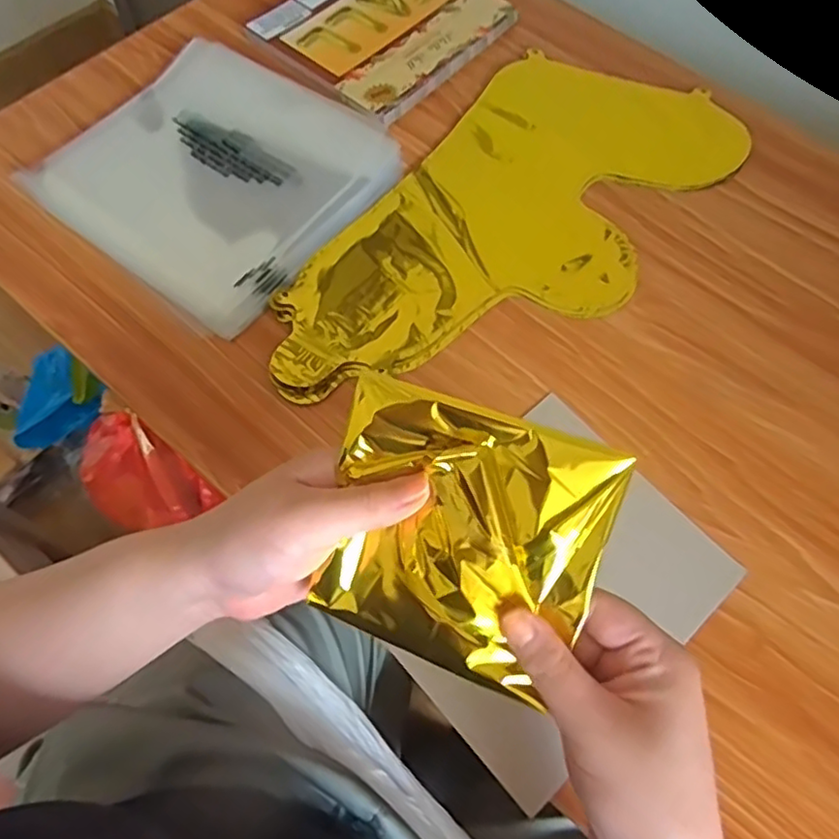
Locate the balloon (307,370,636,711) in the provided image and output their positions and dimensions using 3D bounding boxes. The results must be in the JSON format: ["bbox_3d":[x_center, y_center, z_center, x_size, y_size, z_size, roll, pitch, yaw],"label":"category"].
[{"bbox_3d":[0.018,0.053,0.288,0.121,0.014,0.115,19,93,10],"label":"balloon"}]

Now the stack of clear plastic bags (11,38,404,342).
[{"bbox_3d":[-0.156,-0.190,0.494,0.214,0.020,0.203,36,73,9],"label":"stack of clear plastic bags"}]

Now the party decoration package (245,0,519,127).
[{"bbox_3d":[-0.033,-0.357,0.580,0.160,0.009,0.186,38,70,14],"label":"party decoration package"}]

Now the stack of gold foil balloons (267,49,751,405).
[{"bbox_3d":[0.069,-0.147,0.490,0.193,0.010,0.404,37,70,13],"label":"stack of gold foil balloons"}]

